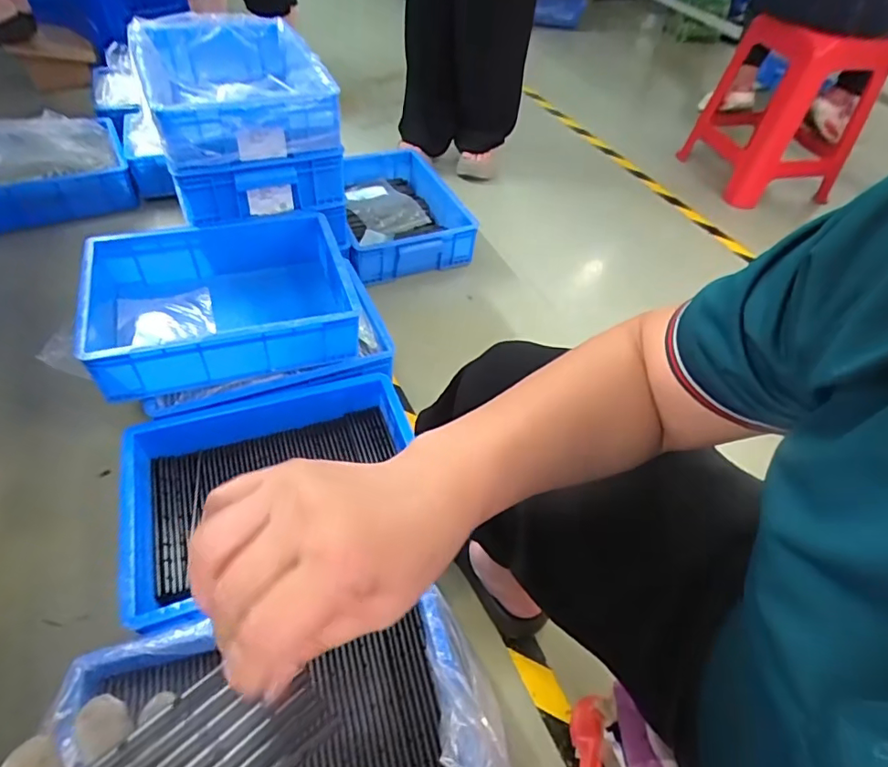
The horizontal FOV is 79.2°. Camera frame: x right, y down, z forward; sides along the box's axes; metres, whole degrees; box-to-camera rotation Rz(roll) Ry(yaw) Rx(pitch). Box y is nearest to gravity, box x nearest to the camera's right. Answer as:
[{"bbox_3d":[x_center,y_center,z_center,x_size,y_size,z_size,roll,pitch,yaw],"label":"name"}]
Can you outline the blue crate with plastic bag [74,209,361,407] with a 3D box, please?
[{"bbox_3d":[-0.369,-0.144,0.903,0.399,0.121,0.318,-11,51,-15],"label":"blue crate with plastic bag"}]

